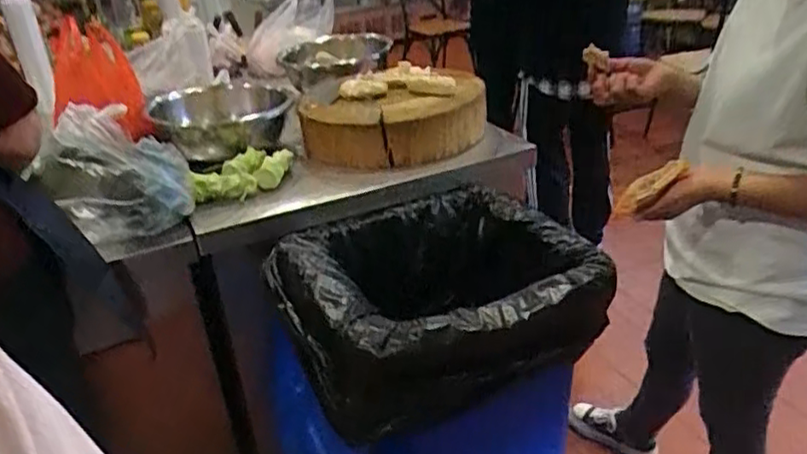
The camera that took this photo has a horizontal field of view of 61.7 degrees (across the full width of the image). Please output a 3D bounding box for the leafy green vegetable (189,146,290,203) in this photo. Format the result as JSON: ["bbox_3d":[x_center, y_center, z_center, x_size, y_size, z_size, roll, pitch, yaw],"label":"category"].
[{"bbox_3d":[-0.348,-0.116,1.473,0.247,0.064,0.094,-25,32,-34],"label":"leafy green vegetable"}]

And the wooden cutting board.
[{"bbox_3d":[-0.033,-0.277,1.687,0.443,0.154,0.394,-8,26,-5],"label":"wooden cutting board"}]

